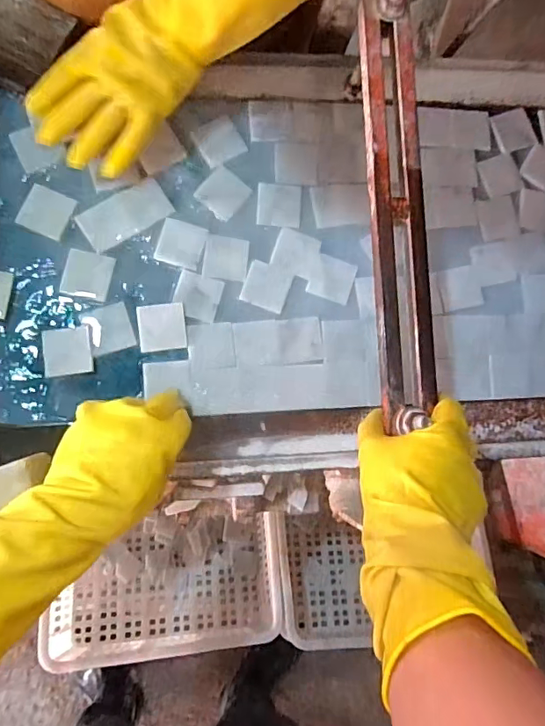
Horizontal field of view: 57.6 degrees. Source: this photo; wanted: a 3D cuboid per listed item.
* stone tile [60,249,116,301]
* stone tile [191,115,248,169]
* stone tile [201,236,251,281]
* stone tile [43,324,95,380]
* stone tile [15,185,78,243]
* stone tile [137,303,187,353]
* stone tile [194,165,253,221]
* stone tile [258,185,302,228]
[{"bbox_3d":[-0.201,-0.096,0.541,0.050,0.004,0.050,13,82,-5],"label":"stone tile"},{"bbox_3d":[-0.061,-0.253,0.565,0.049,0.004,0.049,-31,88,-9],"label":"stone tile"},{"bbox_3d":[-0.052,-0.118,0.557,0.049,0.004,0.049,5,83,-6],"label":"stone tile"},{"bbox_3d":[-0.220,-0.012,0.532,0.050,0.007,0.050,-8,85,-8],"label":"stone tile"},{"bbox_3d":[-0.247,-0.165,0.540,0.051,0.004,0.050,23,82,-4],"label":"stone tile"},{"bbox_3d":[-0.121,-0.039,0.541,0.049,0.004,0.050,-7,85,-8],"label":"stone tile"},{"bbox_3d":[-0.055,-0.193,0.561,0.047,0.004,0.049,40,81,-1],"label":"stone tile"},{"bbox_3d":[0.008,-0.181,0.569,0.050,0.004,0.050,5,83,-6],"label":"stone tile"}]

